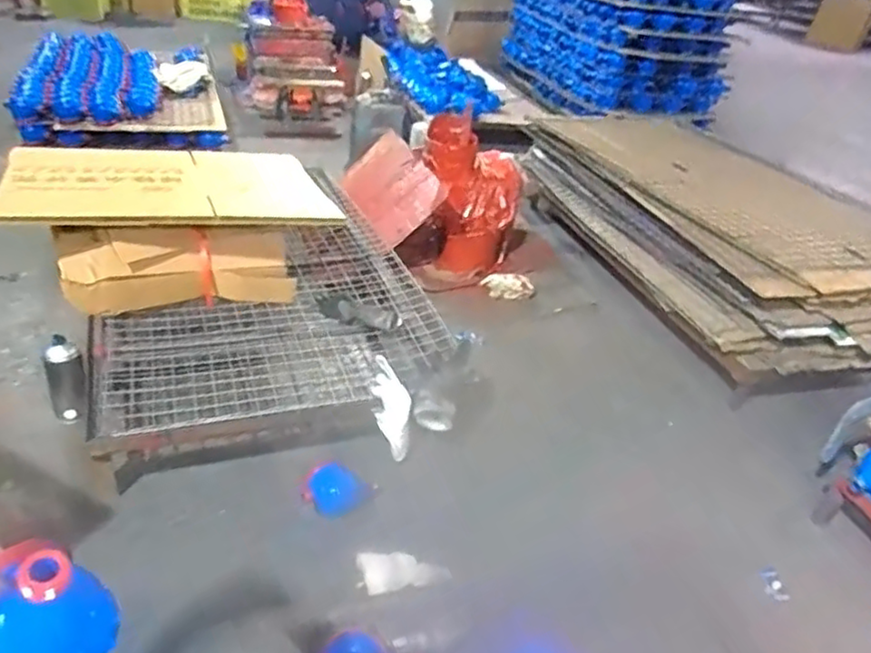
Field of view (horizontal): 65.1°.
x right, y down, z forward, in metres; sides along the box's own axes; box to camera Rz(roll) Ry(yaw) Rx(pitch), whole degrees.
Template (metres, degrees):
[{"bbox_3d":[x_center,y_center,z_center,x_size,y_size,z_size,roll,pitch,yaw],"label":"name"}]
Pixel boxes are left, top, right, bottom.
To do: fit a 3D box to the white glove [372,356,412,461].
[{"bbox_3d":[-0.086,0.158,1.350,0.073,0.049,0.203,-8,77,-11],"label":"white glove"}]

